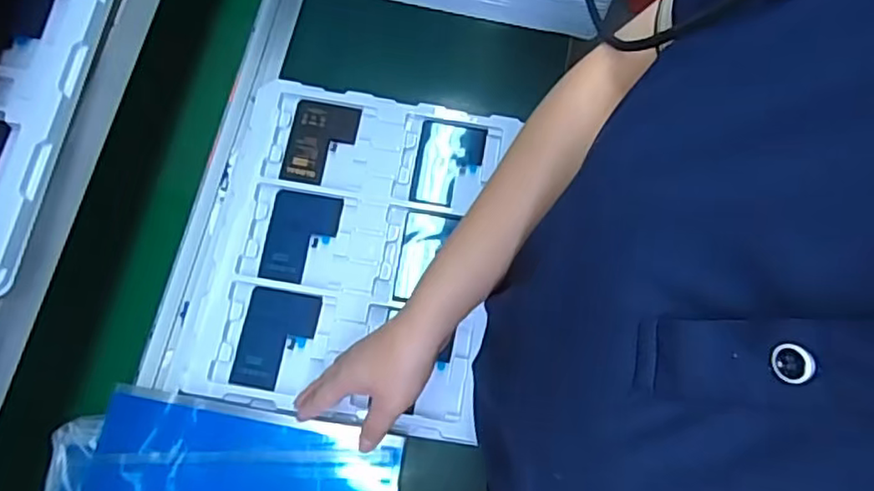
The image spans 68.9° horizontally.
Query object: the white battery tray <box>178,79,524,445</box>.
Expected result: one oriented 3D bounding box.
[{"bbox_3d":[-0.078,0.002,0.611,0.261,0.023,0.314,10,74,2],"label":"white battery tray"}]

